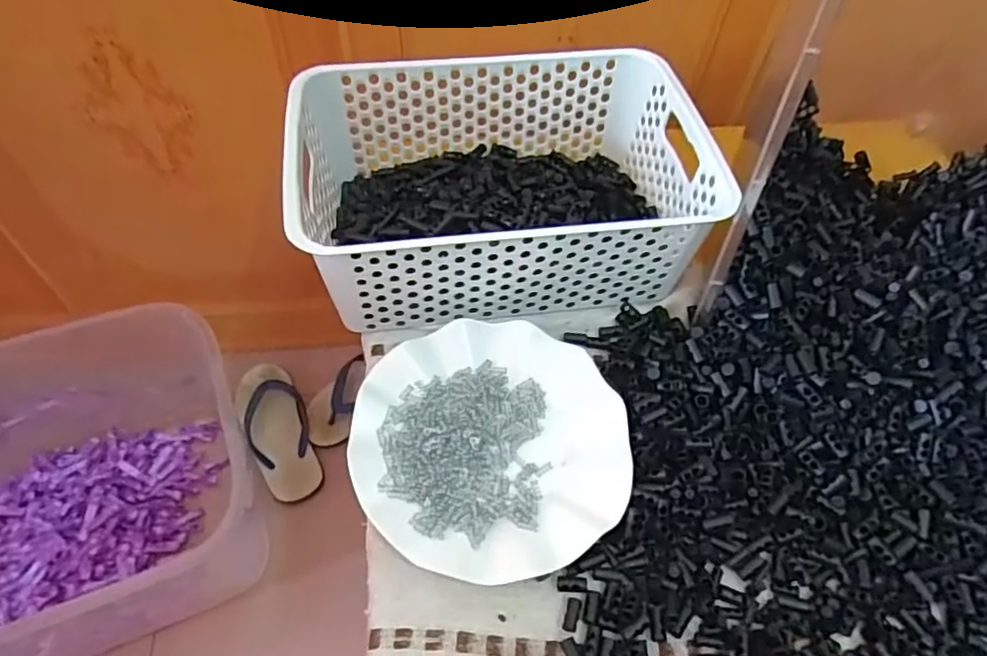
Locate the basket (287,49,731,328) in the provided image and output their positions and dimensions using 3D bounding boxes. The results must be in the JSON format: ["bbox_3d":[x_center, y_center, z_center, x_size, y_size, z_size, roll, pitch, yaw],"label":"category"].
[{"bbox_3d":[0.003,-0.119,0.502,0.304,0.100,0.200,-6,57,-8],"label":"basket"}]

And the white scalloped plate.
[{"bbox_3d":[-0.001,0.077,0.428,0.181,0.018,0.181,2,56,-3],"label":"white scalloped plate"}]

